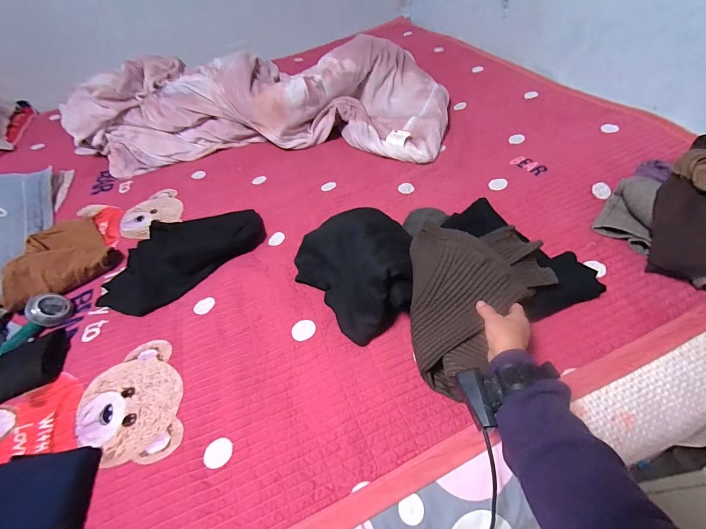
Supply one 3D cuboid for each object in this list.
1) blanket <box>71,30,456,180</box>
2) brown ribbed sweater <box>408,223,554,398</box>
[{"bbox_3d":[-0.312,-0.526,1.054,1.212,0.220,0.421,1,50,8],"label":"blanket"},{"bbox_3d":[0.206,0.070,0.516,0.216,0.136,0.248,1,49,7],"label":"brown ribbed sweater"}]

